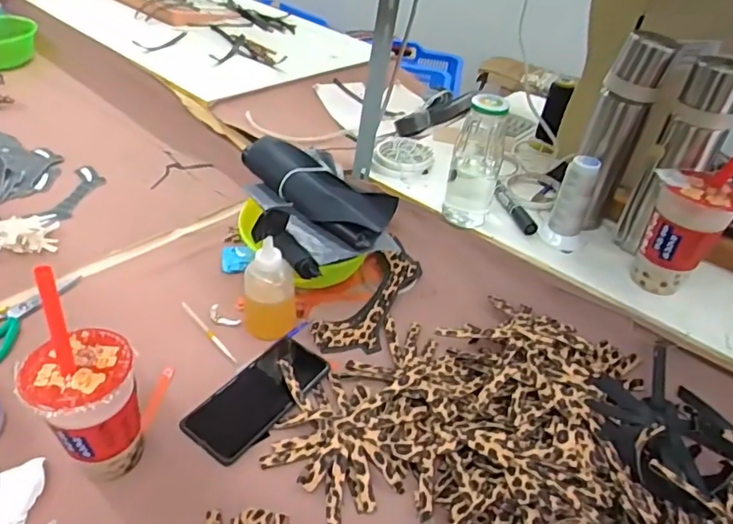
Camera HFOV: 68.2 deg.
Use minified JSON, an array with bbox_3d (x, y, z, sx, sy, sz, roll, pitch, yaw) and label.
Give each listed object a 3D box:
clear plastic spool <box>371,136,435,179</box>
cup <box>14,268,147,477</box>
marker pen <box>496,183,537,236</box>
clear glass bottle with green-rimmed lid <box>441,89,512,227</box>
[{"bbox_3d":[0.058,-0.167,0.852,0.093,0.023,0.107,7,39,1],"label":"clear plastic spool"},{"bbox_3d":[-0.239,0.106,0.461,0.078,0.212,0.078,4,39,-3],"label":"cup"},{"bbox_3d":[0.205,-0.075,0.762,0.023,0.017,0.118,-6,41,-15],"label":"marker pen"},{"bbox_3d":[0.144,-0.131,0.702,0.063,0.167,0.054,13,39,8],"label":"clear glass bottle with green-rimmed lid"}]

